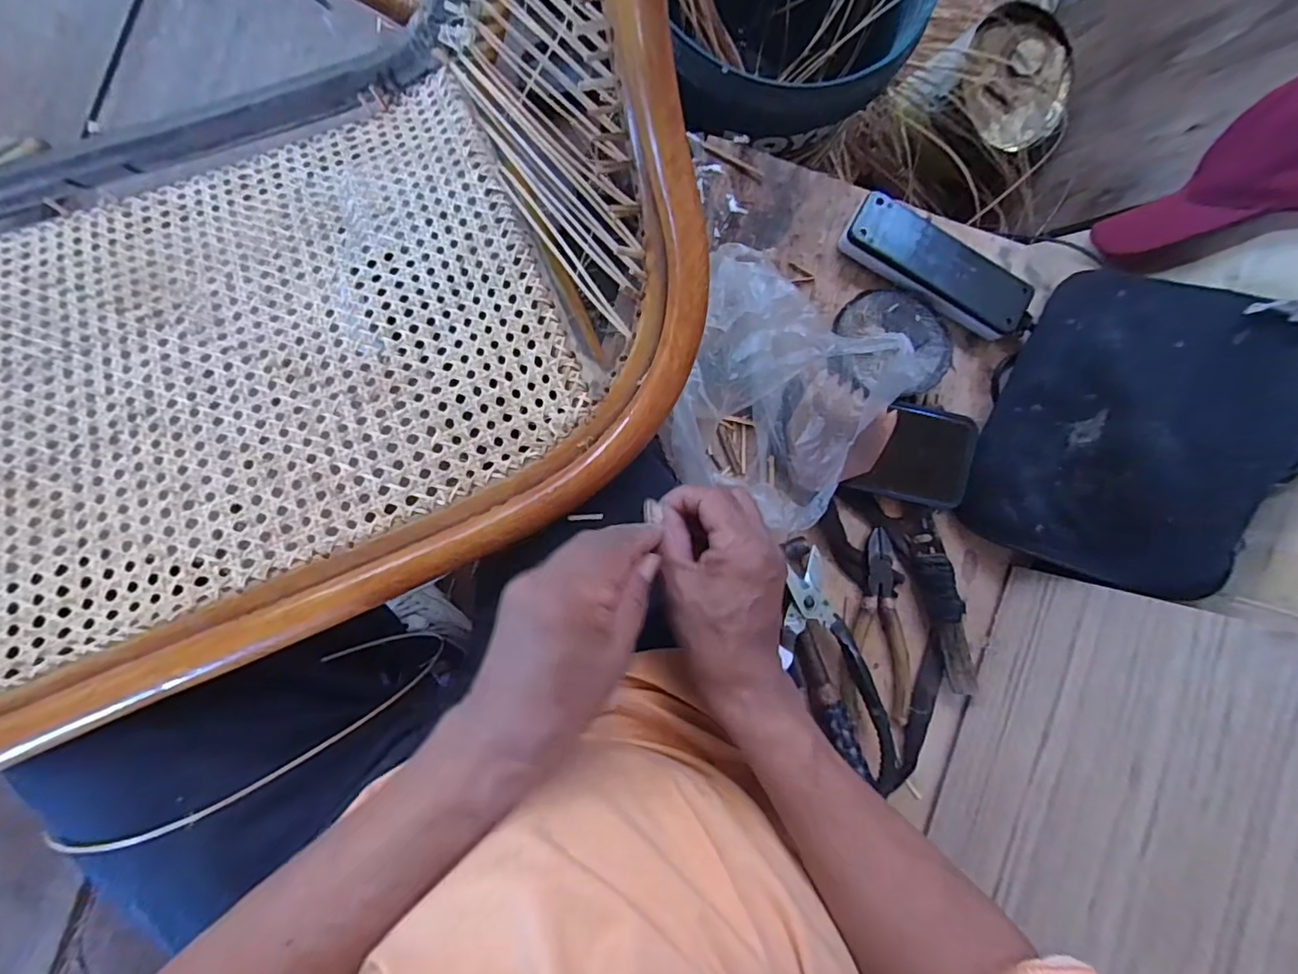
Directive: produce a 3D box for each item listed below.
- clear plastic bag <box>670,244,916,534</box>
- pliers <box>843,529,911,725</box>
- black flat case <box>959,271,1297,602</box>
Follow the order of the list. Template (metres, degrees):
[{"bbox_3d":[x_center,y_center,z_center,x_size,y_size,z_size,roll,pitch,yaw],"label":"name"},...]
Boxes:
[{"bbox_3d":[0.097,-0.075,0.433,0.167,0.079,0.165,33,88,-5],"label":"clear plastic bag"},{"bbox_3d":[0.198,0.122,0.487,0.058,0.012,0.165,-1,91,-5],"label":"pliers"},{"bbox_3d":[0.374,-0.050,0.429,0.053,0.184,0.244,14,97,-46],"label":"black flat case"}]

